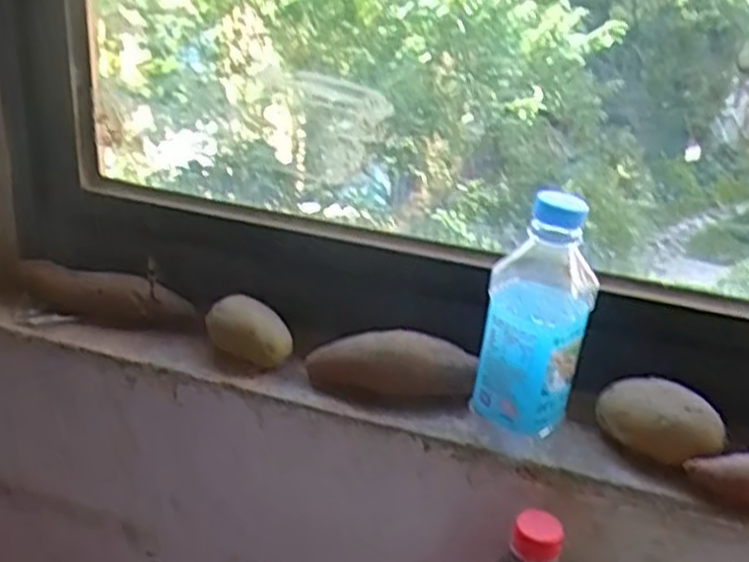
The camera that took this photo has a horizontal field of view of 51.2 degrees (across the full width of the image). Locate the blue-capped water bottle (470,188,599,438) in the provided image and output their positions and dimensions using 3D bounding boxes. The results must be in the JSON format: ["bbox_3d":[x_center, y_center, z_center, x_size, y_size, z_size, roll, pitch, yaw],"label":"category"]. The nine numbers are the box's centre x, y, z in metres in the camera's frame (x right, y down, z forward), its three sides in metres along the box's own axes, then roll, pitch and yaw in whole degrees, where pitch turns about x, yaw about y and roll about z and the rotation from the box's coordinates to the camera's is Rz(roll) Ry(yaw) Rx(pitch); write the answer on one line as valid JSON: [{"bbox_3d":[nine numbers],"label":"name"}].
[{"bbox_3d":[0.104,0.021,0.499,0.048,0.151,0.050,-17,32,-37],"label":"blue-capped water bottle"}]

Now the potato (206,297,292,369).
[{"bbox_3d":[-0.093,0.038,0.601,0.063,0.038,0.036,17,28,25],"label":"potato"}]

